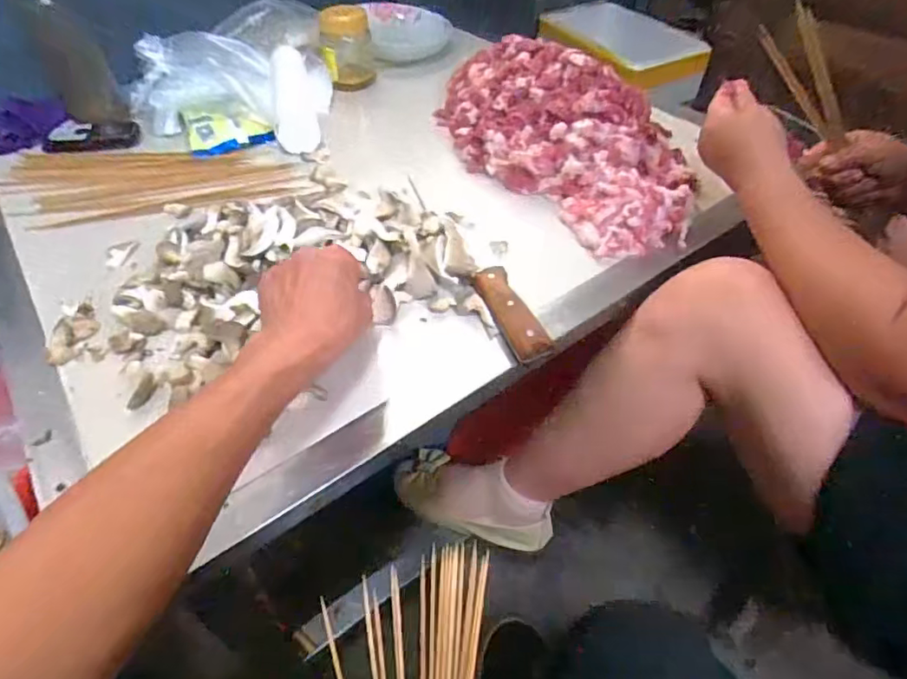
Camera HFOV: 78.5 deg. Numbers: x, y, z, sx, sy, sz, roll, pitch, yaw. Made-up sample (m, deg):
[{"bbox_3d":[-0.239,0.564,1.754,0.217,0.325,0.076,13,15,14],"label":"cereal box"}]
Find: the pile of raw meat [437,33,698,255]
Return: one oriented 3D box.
[{"bbox_3d":[0.129,-0.255,0.657,0.190,0.098,0.389,-28,51,-22],"label":"pile of raw meat"}]

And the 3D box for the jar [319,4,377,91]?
[{"bbox_3d":[-0.159,-0.441,0.836,0.072,0.101,0.070,-9,47,-6],"label":"jar"}]

